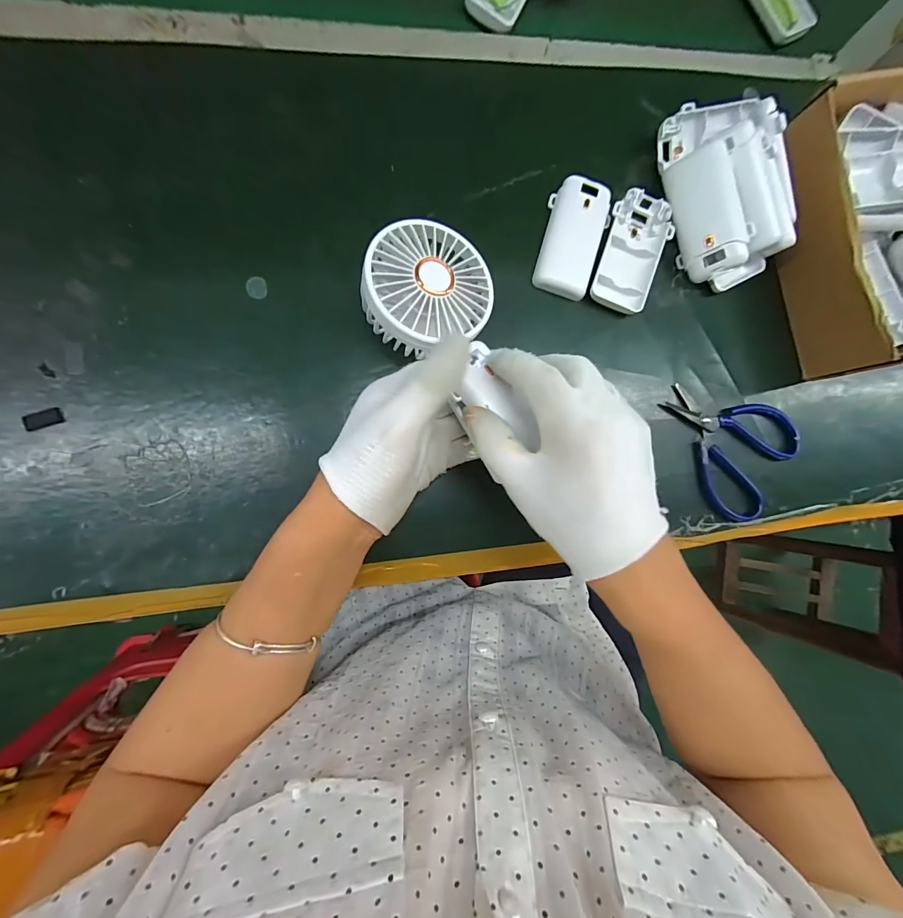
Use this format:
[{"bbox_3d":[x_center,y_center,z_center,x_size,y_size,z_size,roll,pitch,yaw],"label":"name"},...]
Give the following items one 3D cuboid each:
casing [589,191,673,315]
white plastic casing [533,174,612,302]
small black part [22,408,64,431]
[{"bbox_3d":[0.146,-0.167,0.325,0.047,0.016,0.095,19,85,-7],"label":"casing"},{"bbox_3d":[0.098,-0.178,0.319,0.046,0.014,0.090,14,86,-7],"label":"white plastic casing"},{"bbox_3d":[-0.275,-0.027,0.268,0.022,0.005,0.010,-23,91,-8],"label":"small black part"}]

